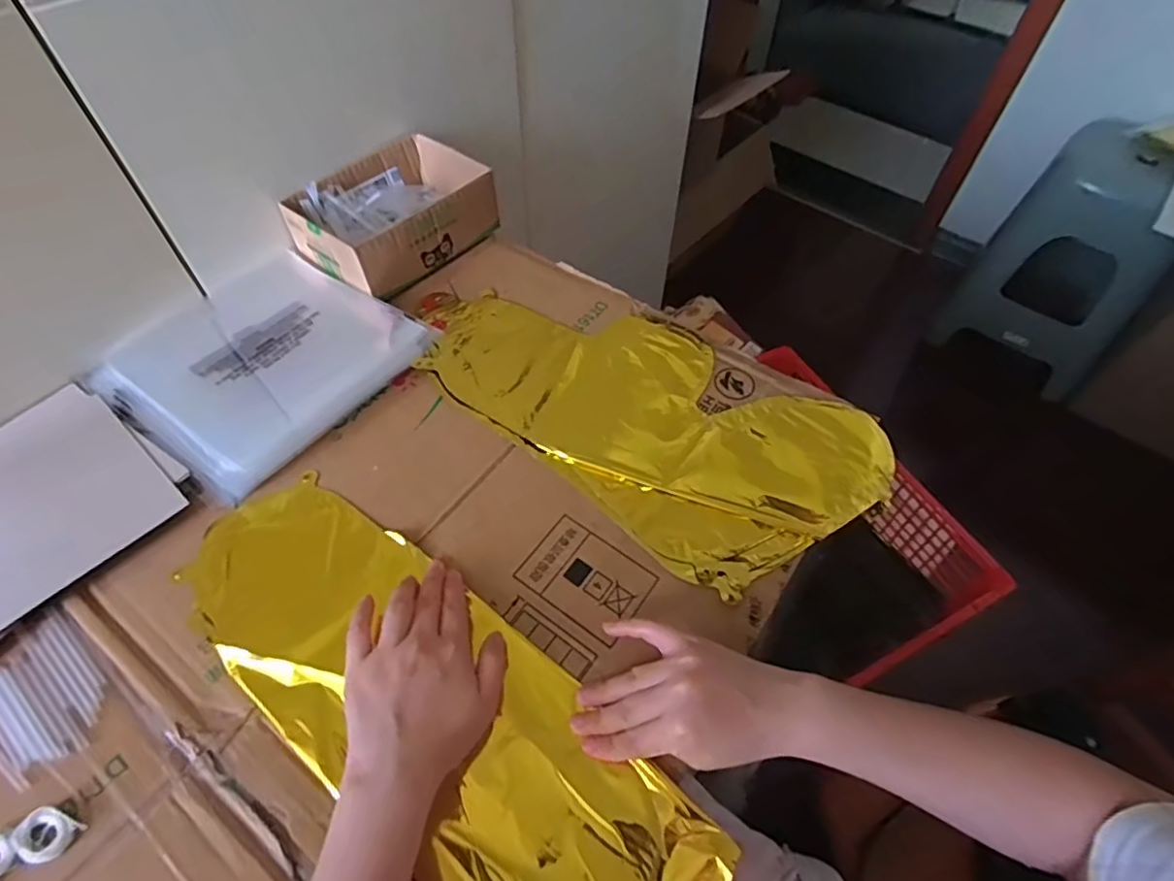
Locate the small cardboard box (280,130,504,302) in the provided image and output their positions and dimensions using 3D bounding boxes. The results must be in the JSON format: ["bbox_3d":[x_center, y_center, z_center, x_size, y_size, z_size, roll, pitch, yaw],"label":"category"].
[{"bbox_3d":[-0.202,-0.238,0.643,0.133,0.064,0.181,34,61,19],"label":"small cardboard box"}]

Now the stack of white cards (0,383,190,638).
[{"bbox_3d":[-0.441,0.058,0.463,0.177,0.011,0.204,32,60,18],"label":"stack of white cards"}]

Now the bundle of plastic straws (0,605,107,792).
[{"bbox_3d":[-0.361,0.168,0.399,0.099,0.006,0.070,35,61,19],"label":"bundle of plastic straws"}]

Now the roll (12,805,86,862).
[{"bbox_3d":[-0.311,0.227,0.350,0.030,0.007,0.027,23,58,13],"label":"roll"}]

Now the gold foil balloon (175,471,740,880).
[{"bbox_3d":[-0.108,0.171,0.403,0.422,0.016,0.139,34,58,20],"label":"gold foil balloon"}]

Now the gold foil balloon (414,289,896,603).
[{"bbox_3d":[0.054,-0.035,0.548,0.391,0.008,0.215,37,62,21],"label":"gold foil balloon"}]

